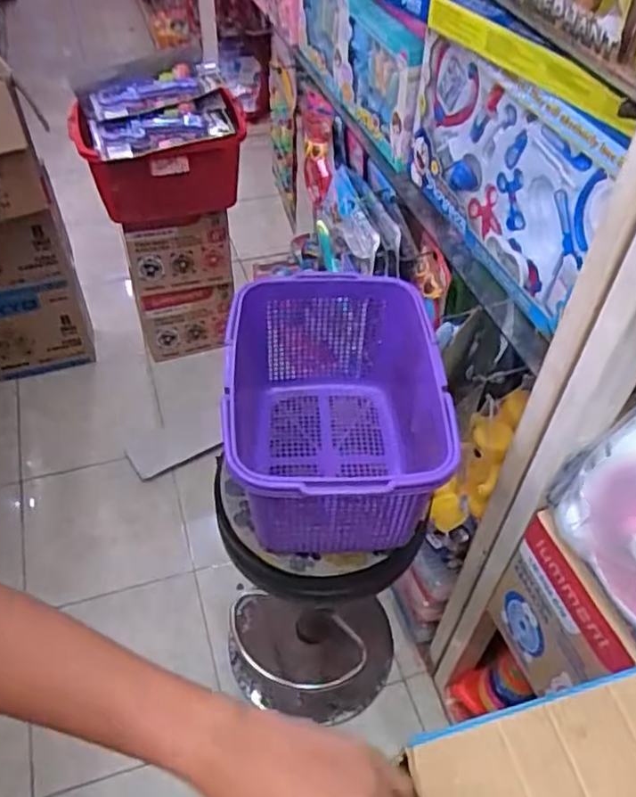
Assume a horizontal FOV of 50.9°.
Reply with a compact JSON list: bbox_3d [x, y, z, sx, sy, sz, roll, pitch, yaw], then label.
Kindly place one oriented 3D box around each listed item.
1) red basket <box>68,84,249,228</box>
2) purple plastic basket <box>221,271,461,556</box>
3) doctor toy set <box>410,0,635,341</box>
[{"bbox_3d":[-0.355,-0.550,1.549,0.369,0.197,0.196,-12,50,-13],"label":"red basket"},{"bbox_3d":[0.036,0.032,0.982,0.323,0.249,0.389,1,49,-2],"label":"purple plastic basket"},{"bbox_3d":[0.236,-0.315,0.897,0.045,0.303,0.401,-14,51,-14],"label":"doctor toy set"}]

